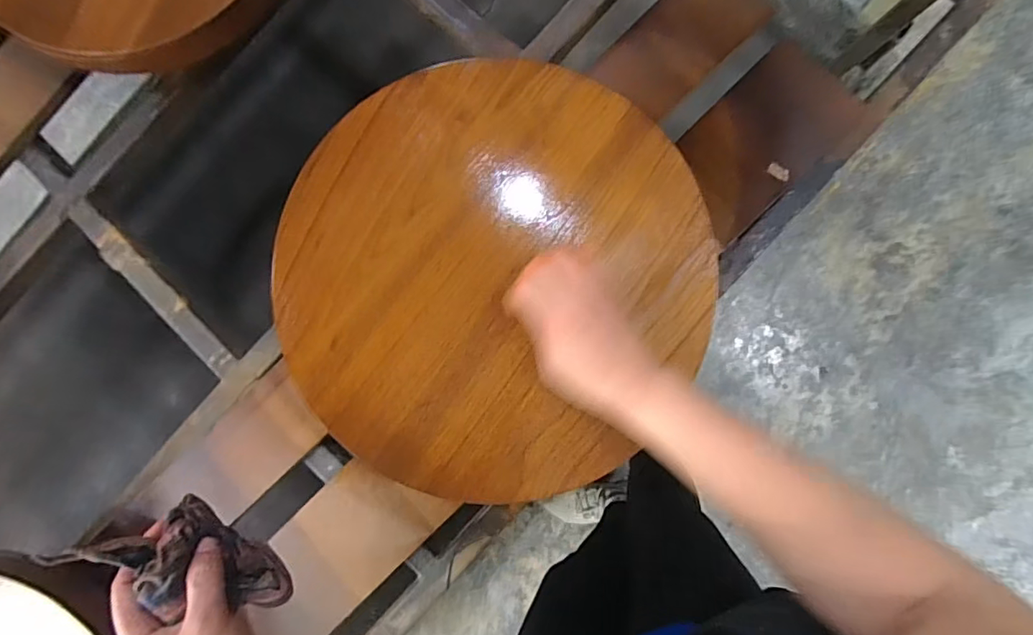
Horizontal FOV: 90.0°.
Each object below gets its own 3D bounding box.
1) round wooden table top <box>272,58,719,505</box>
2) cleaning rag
[{"bbox_3d":[-0.030,-0.041,0.481,0.385,0.031,0.392,0,87,9],"label":"round wooden table top"},{"bbox_3d":[-0.254,0.187,0.405,0.160,0.062,0.054,29,92,-27],"label":"cleaning rag"}]

